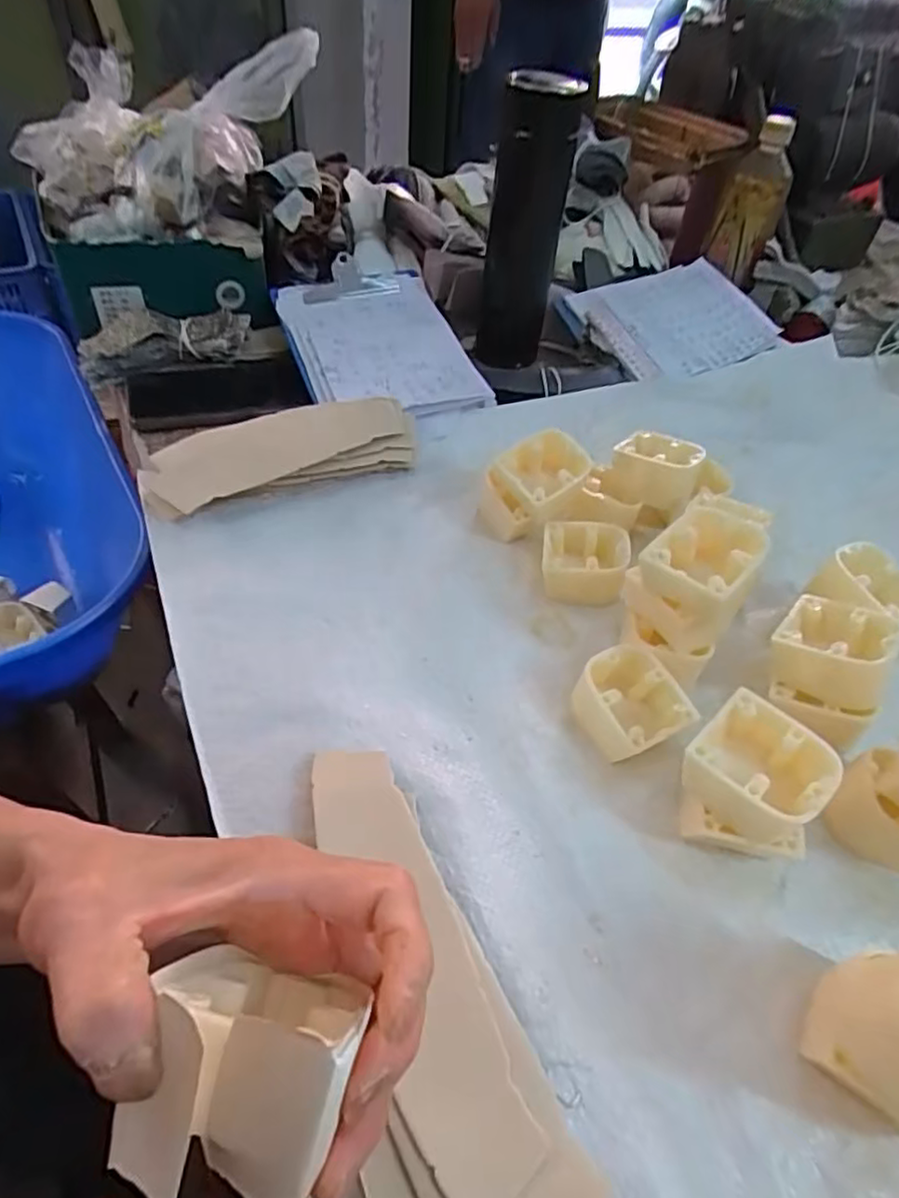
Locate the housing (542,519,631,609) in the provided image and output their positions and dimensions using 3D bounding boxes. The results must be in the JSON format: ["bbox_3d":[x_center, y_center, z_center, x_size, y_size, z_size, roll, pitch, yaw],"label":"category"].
[{"bbox_3d":[0.090,-0.026,0.433,0.054,0.030,0.046,8,47,1],"label":"housing"}]

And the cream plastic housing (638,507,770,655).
[{"bbox_3d":[0.137,-0.010,0.358,0.050,0.064,0.055,35,53,24],"label":"cream plastic housing"}]

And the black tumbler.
[{"bbox_3d":[0.069,-0.337,0.597,0.065,0.229,0.062,8,47,1],"label":"black tumbler"}]

